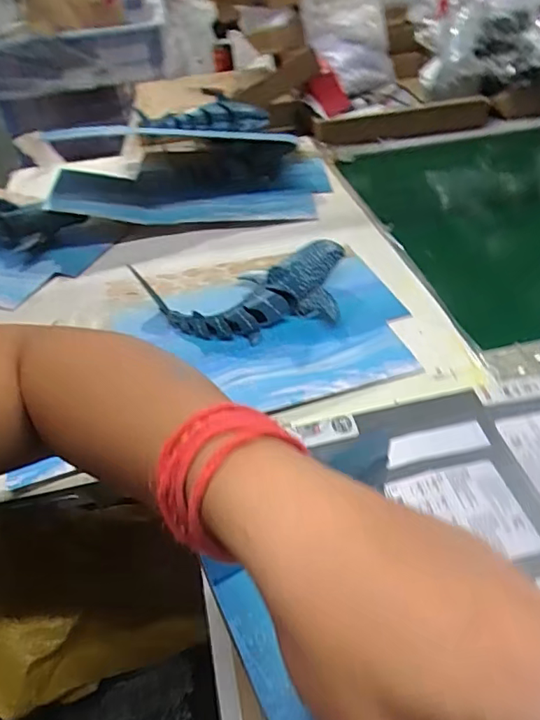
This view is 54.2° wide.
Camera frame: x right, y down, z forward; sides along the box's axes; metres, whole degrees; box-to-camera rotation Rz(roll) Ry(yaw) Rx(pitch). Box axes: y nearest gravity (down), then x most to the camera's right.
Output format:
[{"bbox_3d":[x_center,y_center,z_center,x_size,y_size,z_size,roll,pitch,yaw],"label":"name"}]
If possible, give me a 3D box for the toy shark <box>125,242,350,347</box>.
[{"bbox_3d":[-0.031,-0.085,0.630,0.255,0.052,0.126,-7,43,-3],"label":"toy shark"}]

